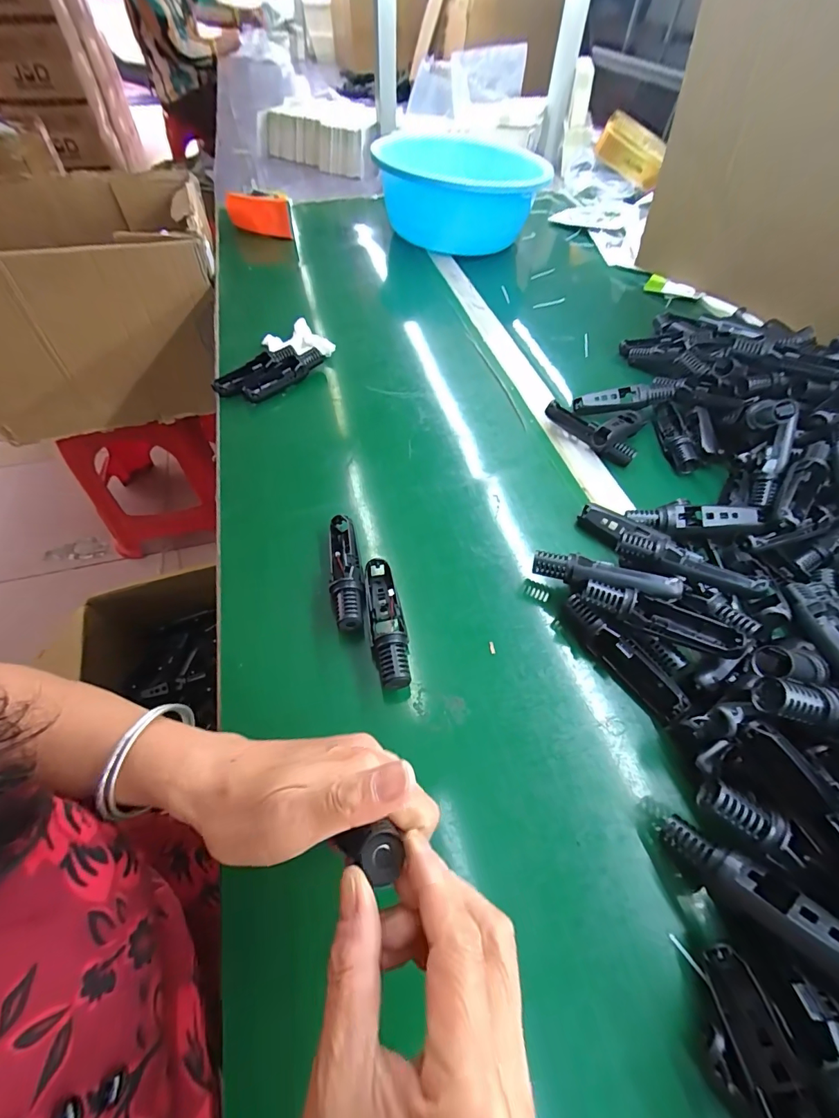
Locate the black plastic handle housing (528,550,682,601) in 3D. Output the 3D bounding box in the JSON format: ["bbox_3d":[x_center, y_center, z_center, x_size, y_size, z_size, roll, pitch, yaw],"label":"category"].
[{"bbox_3d":[0.161,0.014,0.378,0.120,0.021,0.021,12,55,25],"label":"black plastic handle housing"}]

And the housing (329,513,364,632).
[{"bbox_3d":[-0.070,0.011,0.407,0.030,0.031,0.120,-10,56,-10],"label":"housing"}]

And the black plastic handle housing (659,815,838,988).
[{"bbox_3d":[0.203,0.202,0.249,0.026,0.027,0.119,-35,34,-21],"label":"black plastic handle housing"}]

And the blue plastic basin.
[{"bbox_3d":[0.060,-0.773,0.900,0.299,0.125,0.320,-5,55,-7],"label":"blue plastic basin"}]

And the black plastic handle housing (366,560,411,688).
[{"bbox_3d":[-0.030,0.054,0.381,0.029,0.035,0.122,-8,56,-9],"label":"black plastic handle housing"}]

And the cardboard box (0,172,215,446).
[{"bbox_3d":[-0.760,-0.553,0.927,0.634,0.311,0.451,-15,57,-14],"label":"cardboard box"}]

